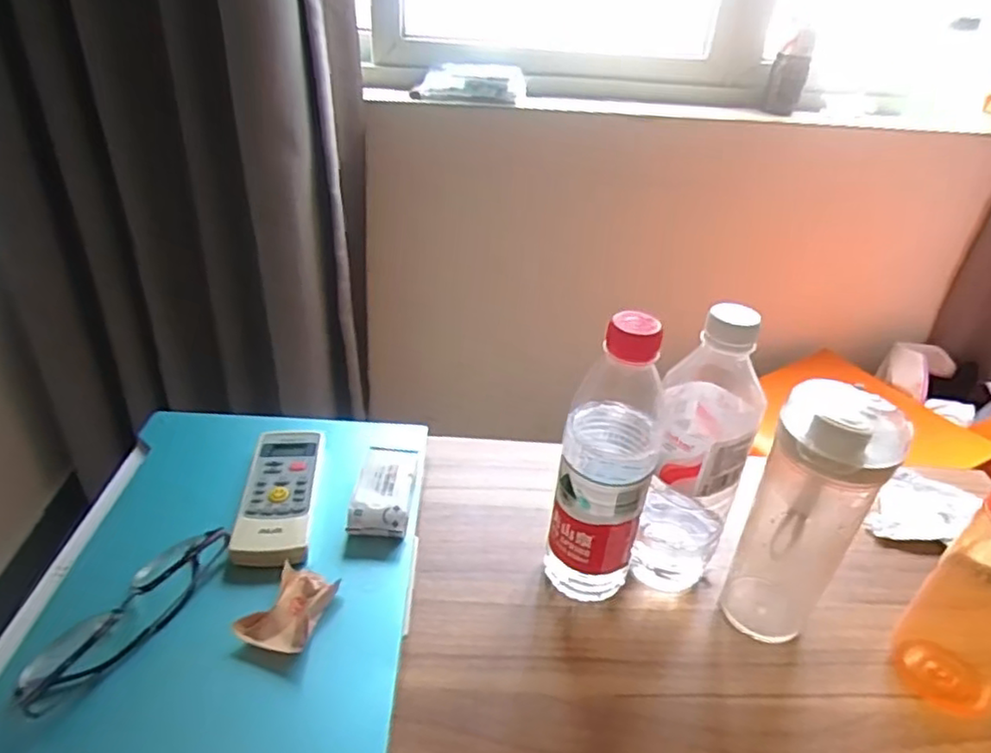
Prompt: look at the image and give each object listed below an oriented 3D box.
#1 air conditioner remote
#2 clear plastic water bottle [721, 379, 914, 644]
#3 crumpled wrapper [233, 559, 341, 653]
[{"bbox_3d":[-0.168,0.090,0.503,0.053,0.018,0.134,0,34,-7],"label":"air conditioner remote"},{"bbox_3d":[0.208,0.094,0.436,0.066,0.191,0.085,24,38,26],"label":"clear plastic water bottle"},{"bbox_3d":[-0.135,0.152,0.423,0.043,0.014,0.056,14,35,14],"label":"crumpled wrapper"}]

